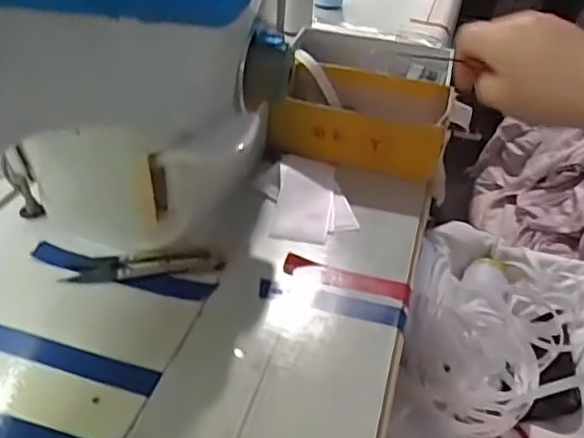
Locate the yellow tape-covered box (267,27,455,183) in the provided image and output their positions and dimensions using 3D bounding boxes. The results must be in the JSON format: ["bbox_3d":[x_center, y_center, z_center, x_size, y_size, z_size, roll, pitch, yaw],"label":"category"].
[{"bbox_3d":[0.067,-0.113,0.560,0.148,0.056,0.185,8,37,6],"label":"yellow tape-covered box"}]

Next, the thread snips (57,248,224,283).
[{"bbox_3d":[-0.096,0.030,0.394,0.098,0.007,0.024,-2,37,-9],"label":"thread snips"}]

